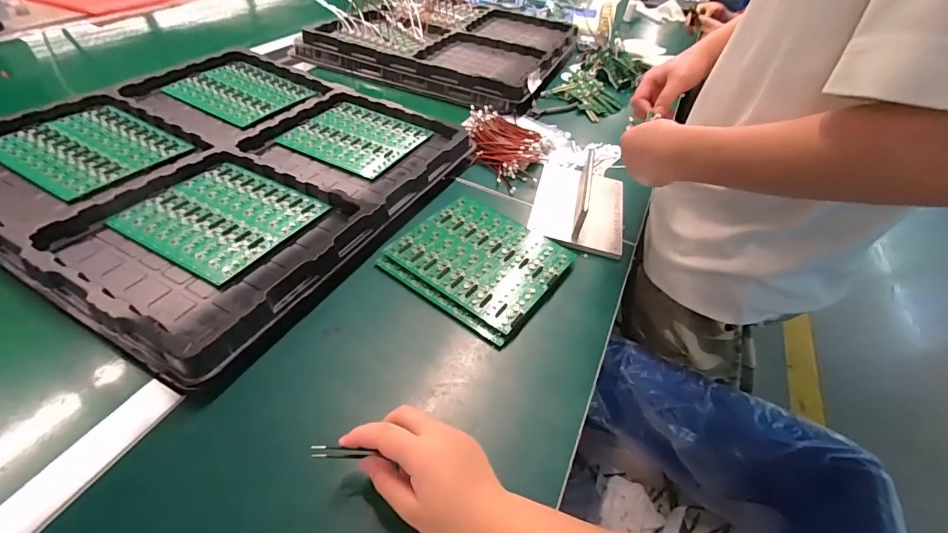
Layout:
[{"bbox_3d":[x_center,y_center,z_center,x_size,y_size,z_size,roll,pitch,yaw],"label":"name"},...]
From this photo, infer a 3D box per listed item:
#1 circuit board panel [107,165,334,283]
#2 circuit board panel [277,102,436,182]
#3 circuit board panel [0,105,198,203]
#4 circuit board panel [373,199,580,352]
[{"bbox_3d":[-0.317,-0.067,0.521,0.192,0.006,0.169,24,47,17],"label":"circuit board panel"},{"bbox_3d":[-0.191,-0.219,0.687,0.185,0.007,0.168,25,48,17],"label":"circuit board panel"},{"bbox_3d":[-0.545,-0.171,0.587,0.197,0.012,0.170,25,48,17],"label":"circuit board panel"},{"bbox_3d":[0.009,-0.012,0.543,0.194,0.013,0.186,31,49,22],"label":"circuit board panel"}]

